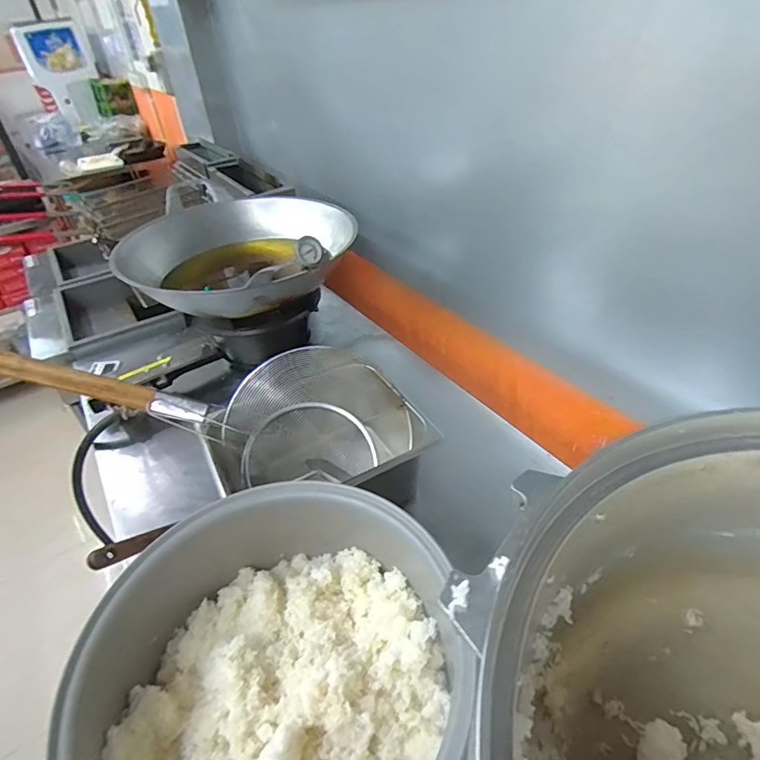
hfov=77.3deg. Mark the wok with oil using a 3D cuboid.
[{"bbox_3d":[-0.314,-0.297,1.061,0.494,0.158,0.495,0,39,6],"label":"wok with oil"}]

